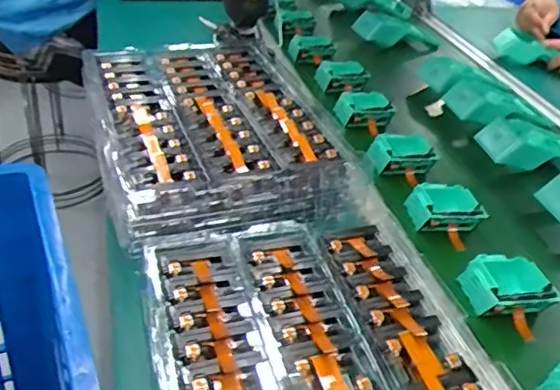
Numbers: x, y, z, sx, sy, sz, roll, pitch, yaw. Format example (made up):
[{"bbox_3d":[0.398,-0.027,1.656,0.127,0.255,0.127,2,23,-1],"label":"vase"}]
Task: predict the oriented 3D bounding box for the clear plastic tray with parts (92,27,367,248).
[{"bbox_3d":[-0.074,-0.092,0.711,0.294,0.050,0.365,-7,39,-19],"label":"clear plastic tray with parts"}]

